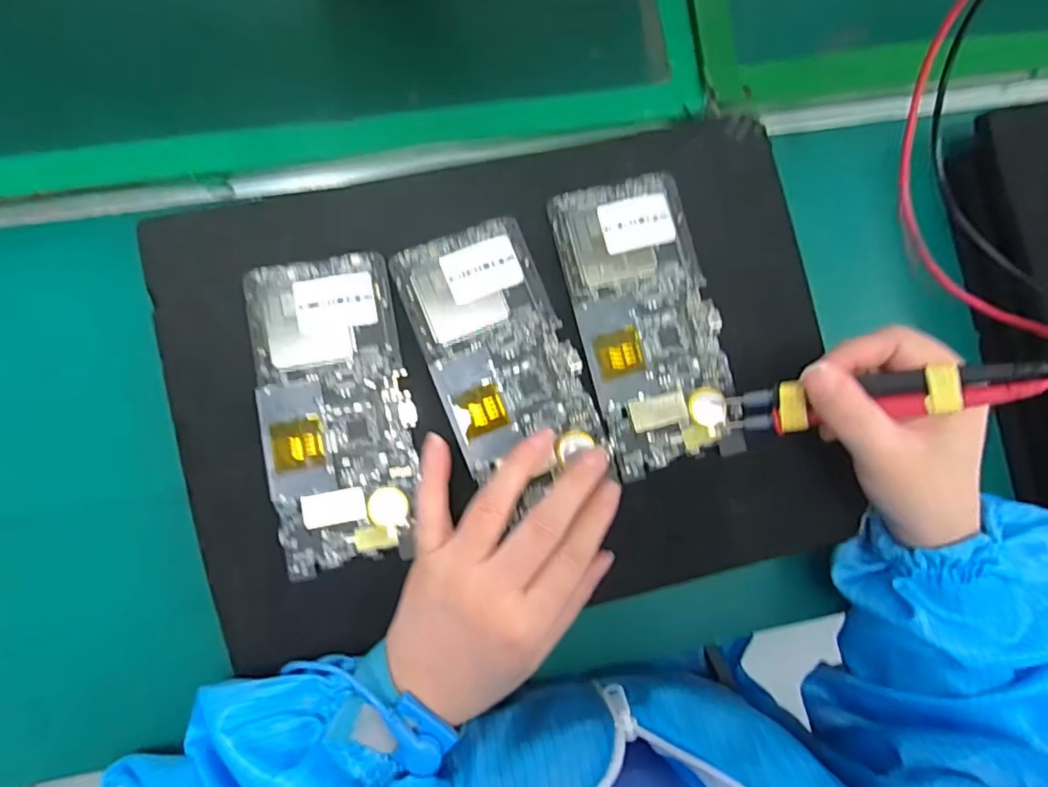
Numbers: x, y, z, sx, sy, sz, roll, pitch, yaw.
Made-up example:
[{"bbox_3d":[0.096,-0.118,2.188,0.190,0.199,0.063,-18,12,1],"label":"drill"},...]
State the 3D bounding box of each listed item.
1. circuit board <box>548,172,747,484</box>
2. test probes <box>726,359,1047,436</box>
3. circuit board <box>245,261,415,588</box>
[{"bbox_3d":[0.066,-0.040,0.308,0.073,0.008,0.154,-14,86,-7],"label":"circuit board"},{"bbox_3d":[0.168,0.001,0.263,0.142,0.026,0.023,-9,84,25],"label":"test probes"},{"bbox_3d":[-0.096,0.007,0.290,0.072,0.005,0.154,-9,85,-6],"label":"circuit board"}]

